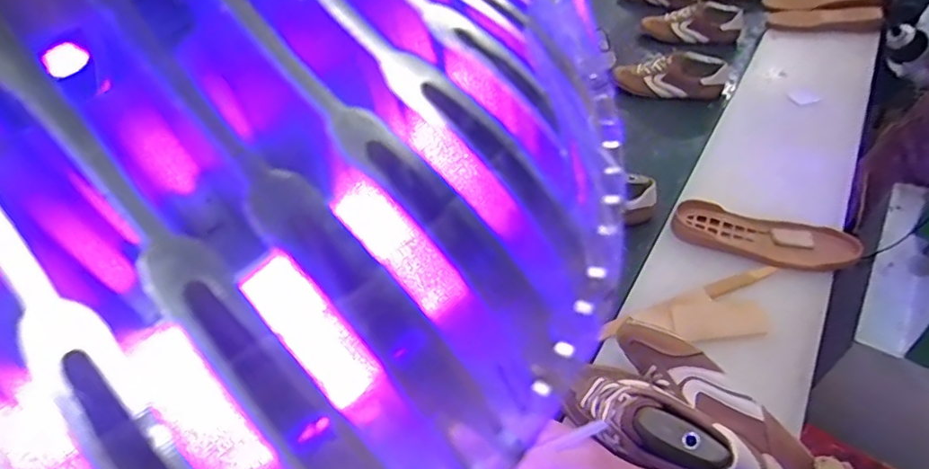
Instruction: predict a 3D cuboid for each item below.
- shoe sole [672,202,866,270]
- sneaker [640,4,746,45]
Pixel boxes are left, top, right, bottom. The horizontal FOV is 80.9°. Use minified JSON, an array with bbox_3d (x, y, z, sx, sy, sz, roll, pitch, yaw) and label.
[{"bbox_3d":[0.453,0.000,0.837,0.249,0.031,0.087,11,46,17],"label":"shoe sole"},{"bbox_3d":[0.606,-0.568,1.453,0.254,0.079,0.106,12,46,19],"label":"sneaker"}]

